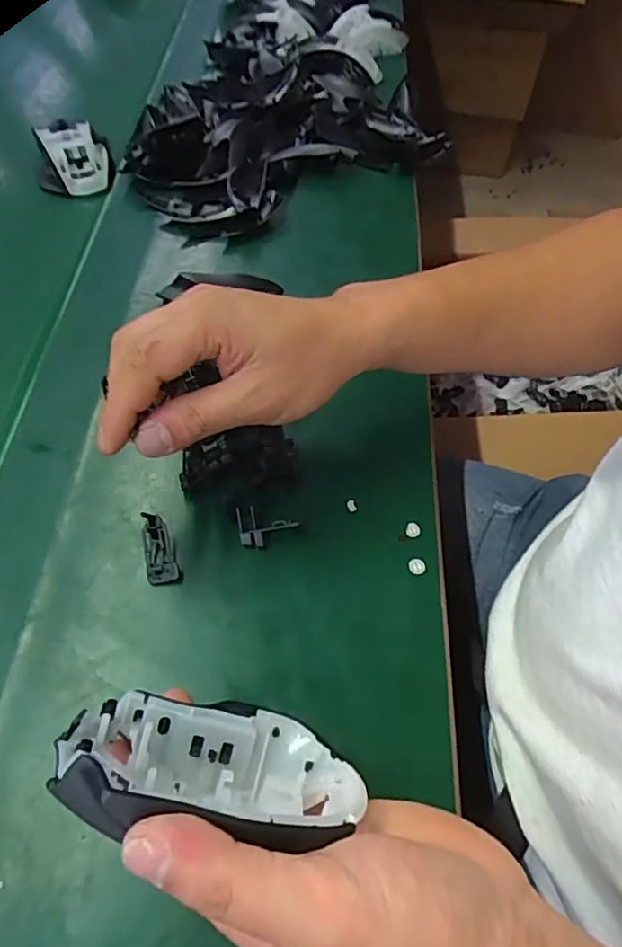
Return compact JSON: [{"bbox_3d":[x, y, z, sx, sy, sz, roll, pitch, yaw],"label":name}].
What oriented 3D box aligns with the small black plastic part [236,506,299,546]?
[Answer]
[{"bbox_3d":[-0.028,0.033,0.383,0.036,0.018,0.026,-8,57,-8],"label":"small black plastic part"}]

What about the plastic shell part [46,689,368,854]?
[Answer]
[{"bbox_3d":[-0.037,0.111,0.230,0.112,0.068,0.053,2,56,-1],"label":"plastic shell part"}]

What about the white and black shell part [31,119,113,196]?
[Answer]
[{"bbox_3d":[-0.233,-0.307,0.578,0.069,0.048,0.059,-14,58,-11],"label":"white and black shell part"}]

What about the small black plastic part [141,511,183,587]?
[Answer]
[{"bbox_3d":[-0.094,0.046,0.365,0.019,0.024,0.040,-15,58,-12],"label":"small black plastic part"}]

